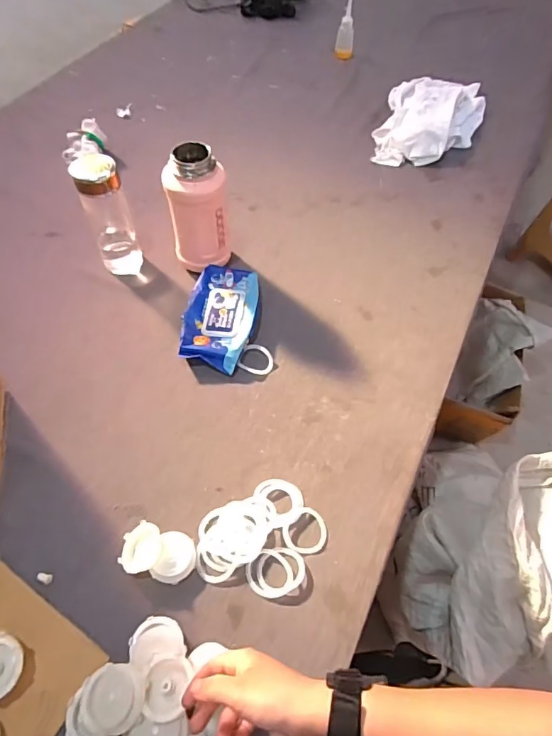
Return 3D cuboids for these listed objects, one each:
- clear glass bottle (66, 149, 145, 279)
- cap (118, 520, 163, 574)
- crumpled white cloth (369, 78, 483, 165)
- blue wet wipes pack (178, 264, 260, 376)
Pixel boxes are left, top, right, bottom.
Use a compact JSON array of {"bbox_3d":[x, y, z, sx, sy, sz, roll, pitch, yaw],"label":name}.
[{"bbox_3d":[-0.283,-0.255,0.795,0.069,0.210,0.055,-17,57,-14],"label":"clear glass bottle"},{"bbox_3d":[-0.169,0.225,0.584,0.051,0.021,0.060,-6,58,12],"label":"cap"},{"bbox_3d":[0.385,-0.628,1.147,0.233,0.056,0.429,20,57,12],"label":"crumpled white cloth"},{"bbox_3d":[-0.092,-0.087,0.787,0.117,0.037,0.193,11,55,5],"label":"blue wet wipes pack"}]

